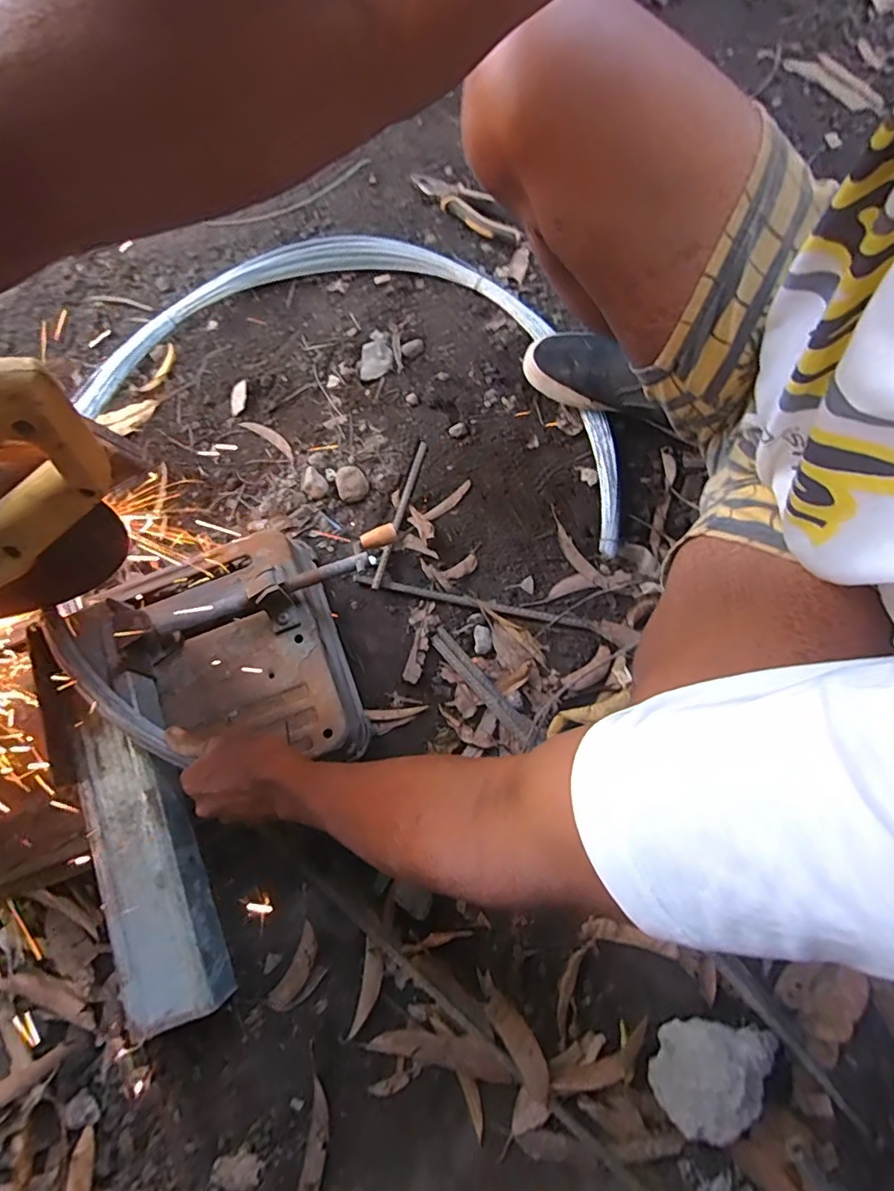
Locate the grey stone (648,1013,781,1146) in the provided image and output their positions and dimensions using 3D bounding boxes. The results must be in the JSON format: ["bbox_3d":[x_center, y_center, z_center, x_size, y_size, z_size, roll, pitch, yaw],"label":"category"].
[{"bbox_3d":[0.254,0.452,0.502,0.122,0.063,0.081,-23,78,0],"label":"grey stone"}]

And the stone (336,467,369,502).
[{"bbox_3d":[-0.125,-0.149,0.695,0.039,0.022,0.045,-12,78,3],"label":"stone"}]

